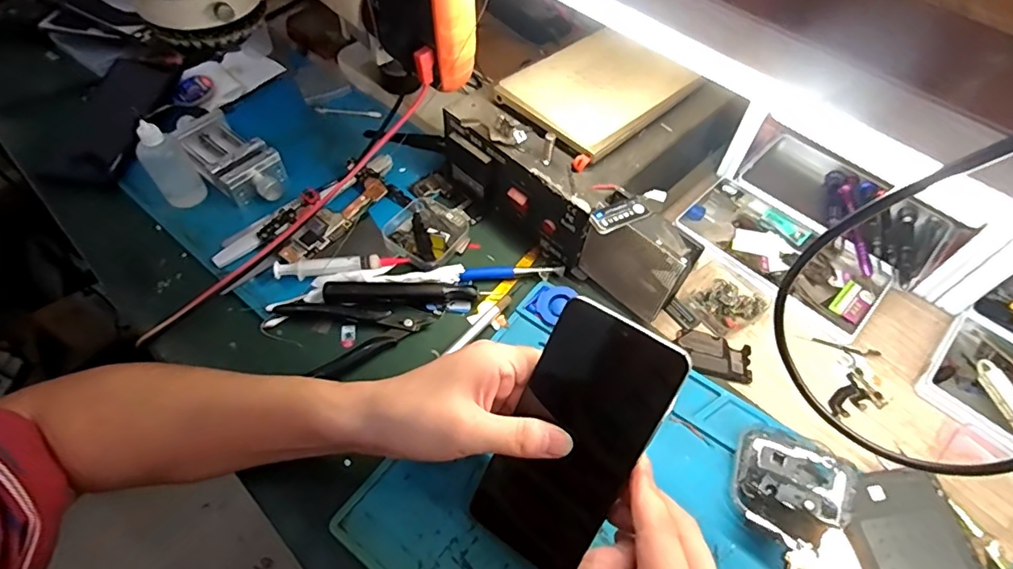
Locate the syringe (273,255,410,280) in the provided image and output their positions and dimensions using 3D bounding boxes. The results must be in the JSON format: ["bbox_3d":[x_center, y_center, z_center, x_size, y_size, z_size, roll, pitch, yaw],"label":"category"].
[{"bbox_3d":[-0.140,-0.016,0.434,0.109,0.013,0.016,-5,55,-6],"label":"syringe"}]

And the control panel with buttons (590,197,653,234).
[{"bbox_3d":[0.084,-0.051,0.380,0.046,0.006,0.018,-21,59,-16],"label":"control panel with buttons"}]

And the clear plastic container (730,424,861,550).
[{"bbox_3d":[0.188,0.134,0.344,0.068,0.027,0.076,31,59,18],"label":"clear plastic container"}]

